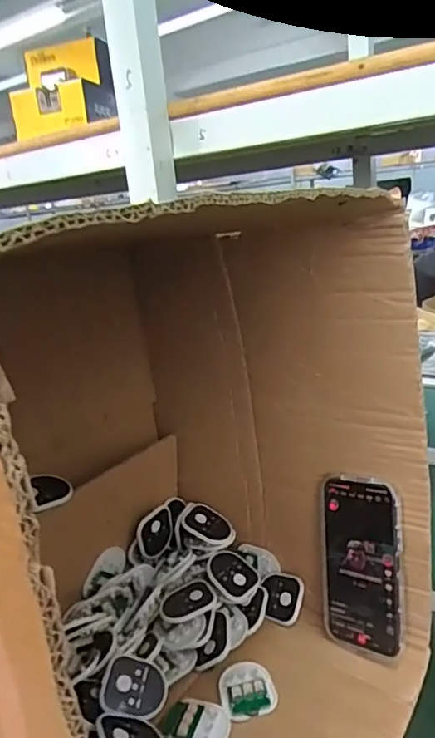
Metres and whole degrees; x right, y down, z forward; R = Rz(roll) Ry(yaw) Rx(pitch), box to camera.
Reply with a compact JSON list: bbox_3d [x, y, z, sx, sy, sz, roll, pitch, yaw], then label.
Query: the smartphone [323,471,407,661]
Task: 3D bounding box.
[{"bbox_3d":[0.139,0.190,0.523,0.078,0.169,0.012,1,2,40],"label":"smartphone"}]

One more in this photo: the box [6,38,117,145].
[{"bbox_3d":[-0.228,-0.409,0.784,0.143,0.122,0.082,3,21,28],"label":"box"}]

